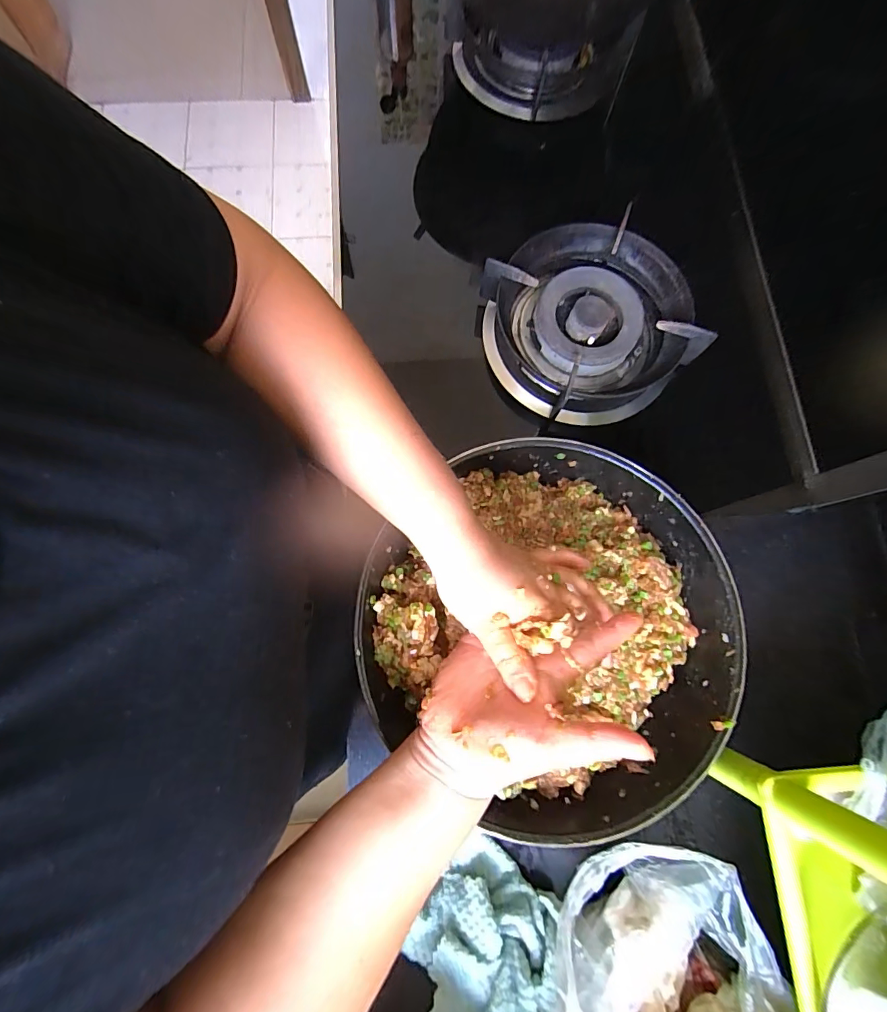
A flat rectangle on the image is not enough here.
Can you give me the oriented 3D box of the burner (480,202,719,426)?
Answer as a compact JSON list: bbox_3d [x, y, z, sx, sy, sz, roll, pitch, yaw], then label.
[{"bbox_3d":[0.161,-0.207,0.493,0.210,0.070,0.212,0,77,-1],"label":"burner"}]

